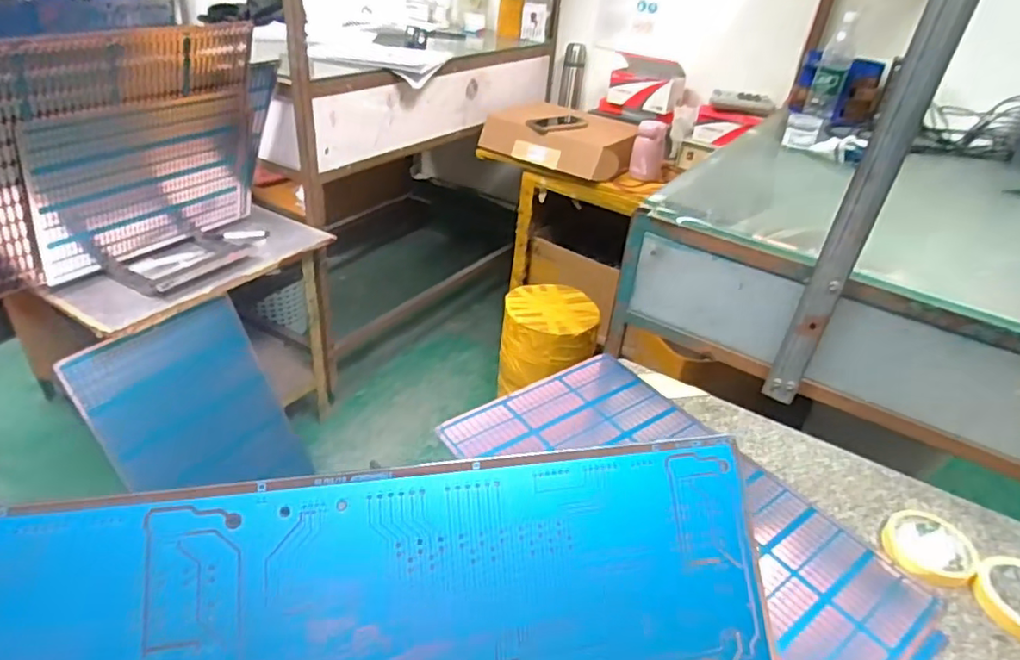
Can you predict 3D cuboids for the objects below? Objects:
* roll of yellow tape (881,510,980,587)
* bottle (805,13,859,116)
[{"bbox_3d":[0.487,0.248,0.693,0.090,0.021,0.093,3,34,-2],"label":"roll of yellow tape"},{"bbox_3d":[0.723,-0.586,1.321,0.065,0.206,0.067,19,36,19],"label":"bottle"}]

